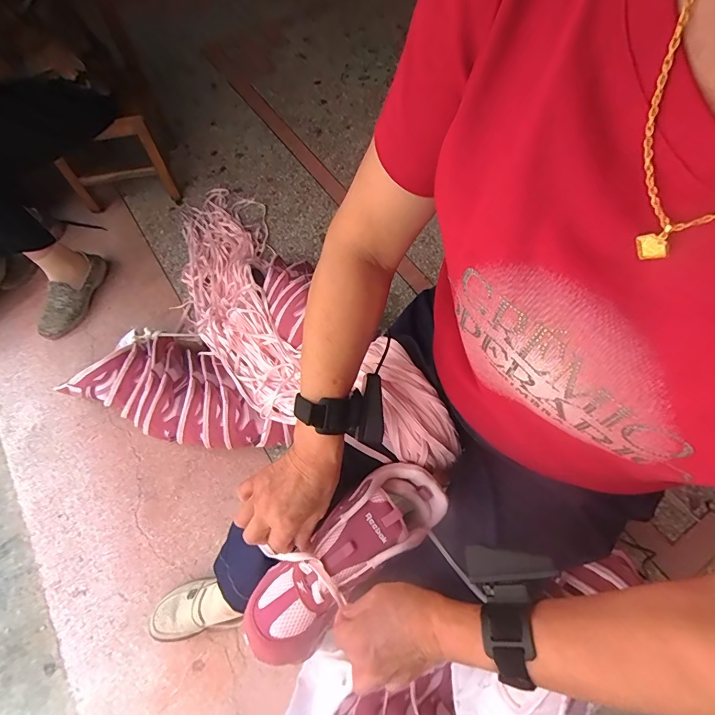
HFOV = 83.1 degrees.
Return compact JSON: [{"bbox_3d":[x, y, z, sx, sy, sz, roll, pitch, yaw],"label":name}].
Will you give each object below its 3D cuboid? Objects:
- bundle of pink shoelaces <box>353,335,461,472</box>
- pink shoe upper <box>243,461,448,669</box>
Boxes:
[{"bbox_3d":[0.058,0.058,0.471,0.079,0.026,0.166,-25,90,-9],"label":"bundle of pink shoelaces"},{"bbox_3d":[-0.013,0.213,0.438,0.246,0.062,0.087,-40,70,-12],"label":"pink shoe upper"}]

